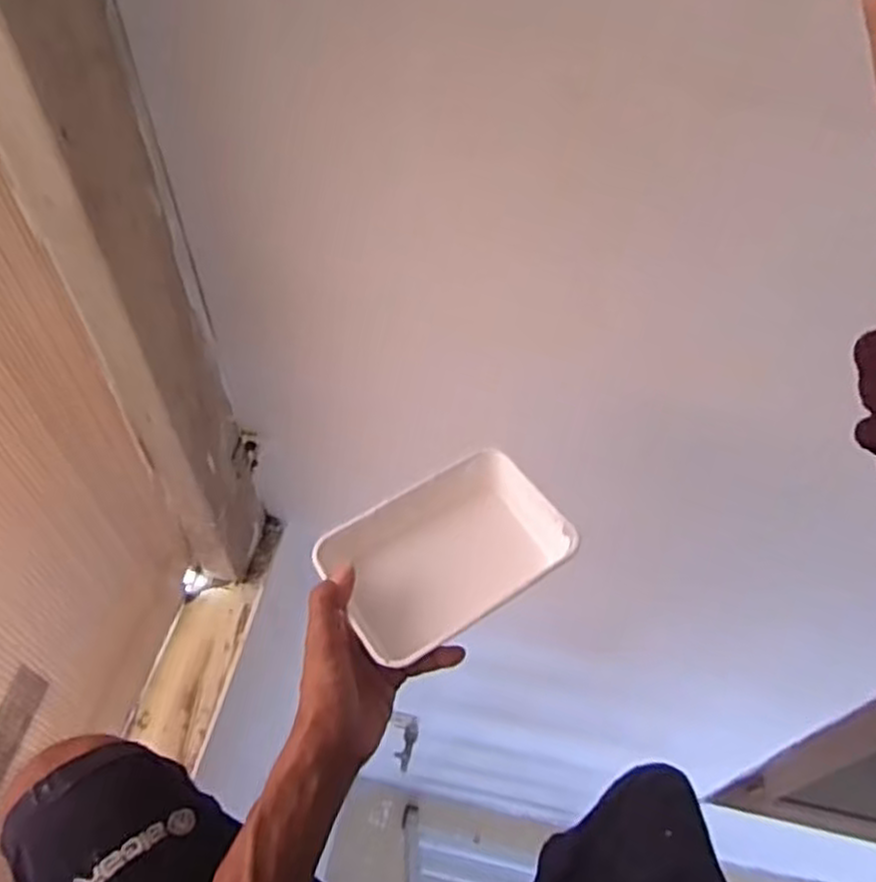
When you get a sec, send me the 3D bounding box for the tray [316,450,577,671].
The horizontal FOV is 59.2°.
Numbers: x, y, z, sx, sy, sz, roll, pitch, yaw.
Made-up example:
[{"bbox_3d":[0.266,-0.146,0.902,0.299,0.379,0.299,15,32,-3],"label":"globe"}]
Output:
[{"bbox_3d":[0.005,0.082,0.560,0.162,0.035,0.116,-30,60,-22],"label":"tray"}]

